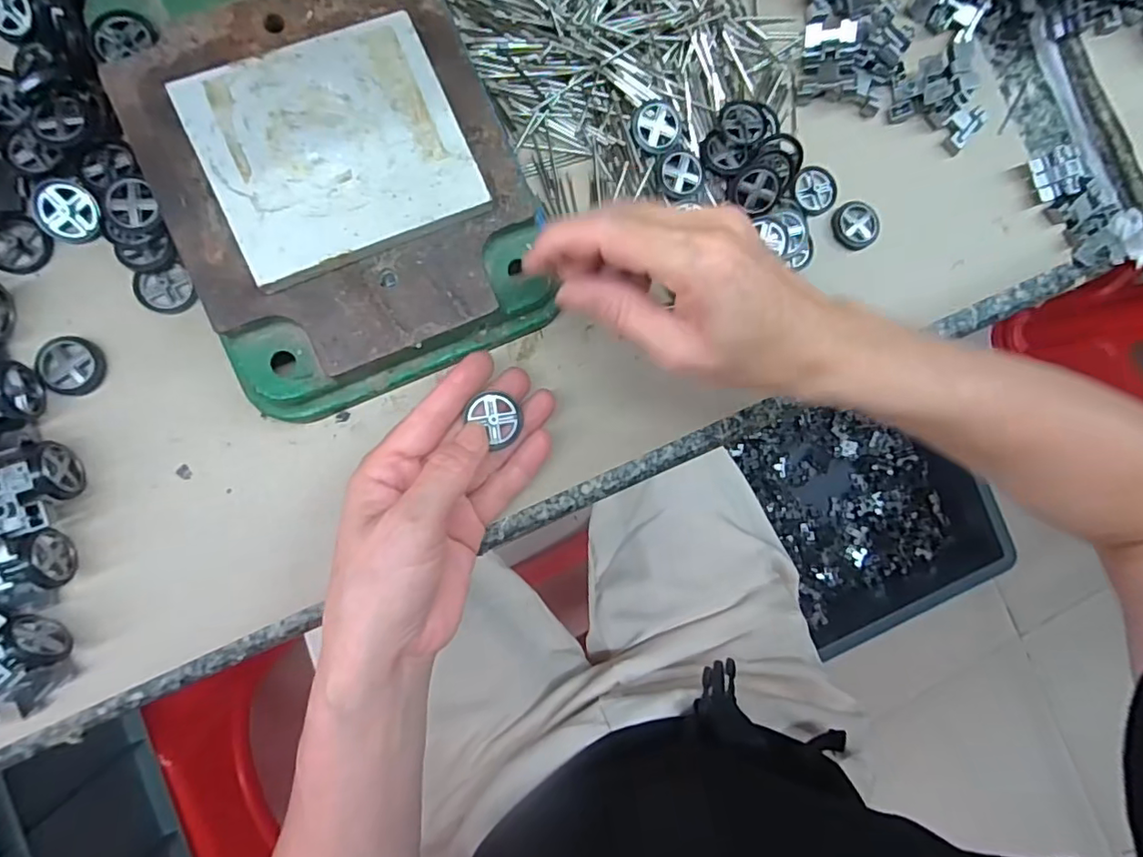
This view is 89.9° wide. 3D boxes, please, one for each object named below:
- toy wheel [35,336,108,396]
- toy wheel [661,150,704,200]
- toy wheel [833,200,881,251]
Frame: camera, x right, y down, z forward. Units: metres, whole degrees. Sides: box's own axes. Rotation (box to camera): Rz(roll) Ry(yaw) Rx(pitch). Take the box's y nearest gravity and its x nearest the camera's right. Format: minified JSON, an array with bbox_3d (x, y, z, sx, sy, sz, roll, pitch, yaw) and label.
[{"bbox_3d":[-0.237,-0.030,0.271,0.027,0.006,0.027,0,88,-8],"label":"toy wheel"},{"bbox_3d":[0.061,-0.141,0.314,0.023,0.004,0.027,11,86,-8],"label":"toy wheel"},{"bbox_3d":[0.167,-0.119,0.335,0.027,0.006,0.027,0,88,-8],"label":"toy wheel"}]

